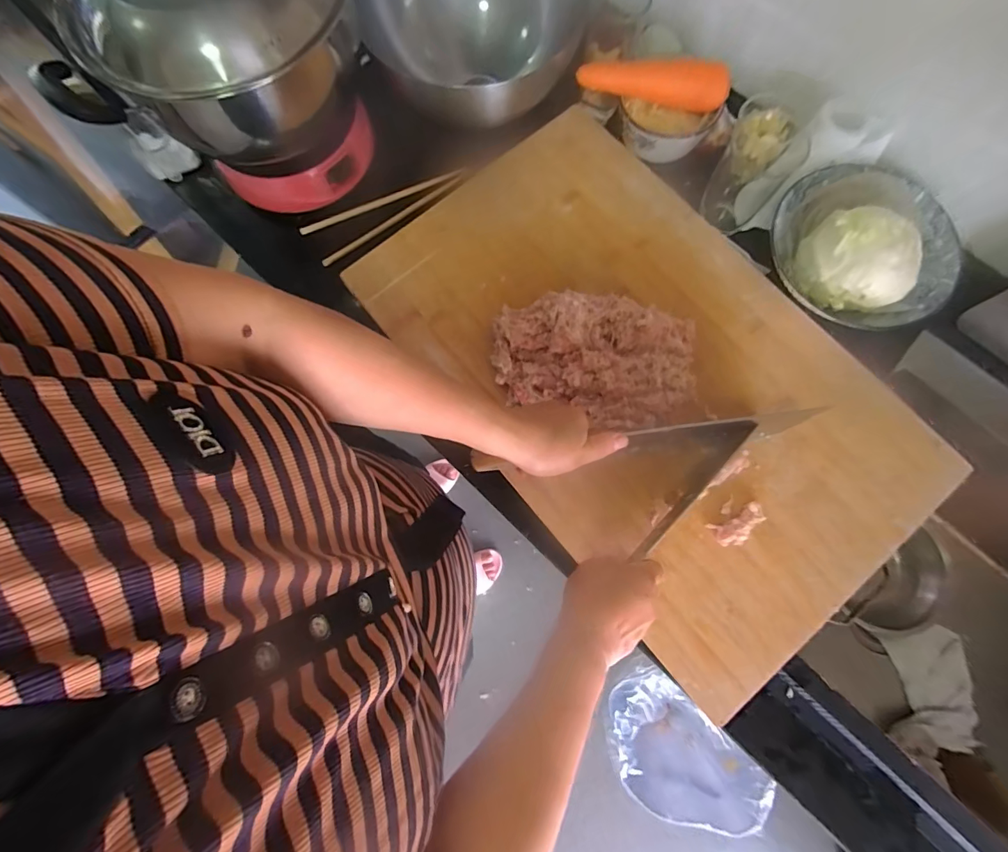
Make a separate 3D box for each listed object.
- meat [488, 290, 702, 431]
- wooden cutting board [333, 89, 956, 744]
[{"bbox_3d":[0.099,-0.072,0.487,0.221,0.047,0.138,7,77,2],"label":"meat"},{"bbox_3d":[0.155,-0.068,0.514,0.386,0.032,0.641,-39,80,-8],"label":"wooden cutting board"}]

